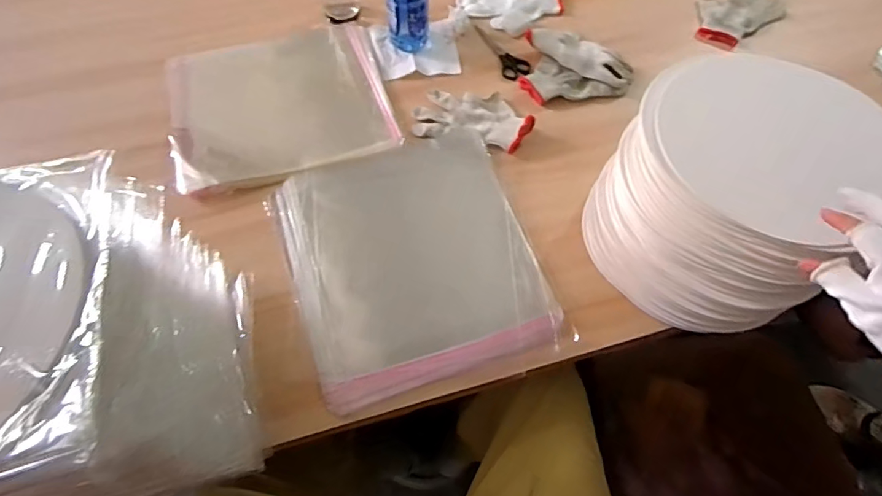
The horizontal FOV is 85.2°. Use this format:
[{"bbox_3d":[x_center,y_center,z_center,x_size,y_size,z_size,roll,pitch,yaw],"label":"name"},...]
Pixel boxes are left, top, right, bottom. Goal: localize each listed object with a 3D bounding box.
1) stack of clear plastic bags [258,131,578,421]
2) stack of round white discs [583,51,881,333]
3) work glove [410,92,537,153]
[{"bbox_3d":[-0.044,0.008,0.664,0.318,0.020,0.359,-17,65,-9],"label":"stack of clear plastic bags"},{"bbox_3d":[0.333,-0.069,0.557,0.244,0.226,0.254,41,70,18],"label":"stack of round white discs"},{"bbox_3d":[0.053,-0.215,0.767,0.183,0.031,0.111,12,64,5],"label":"work glove"}]

